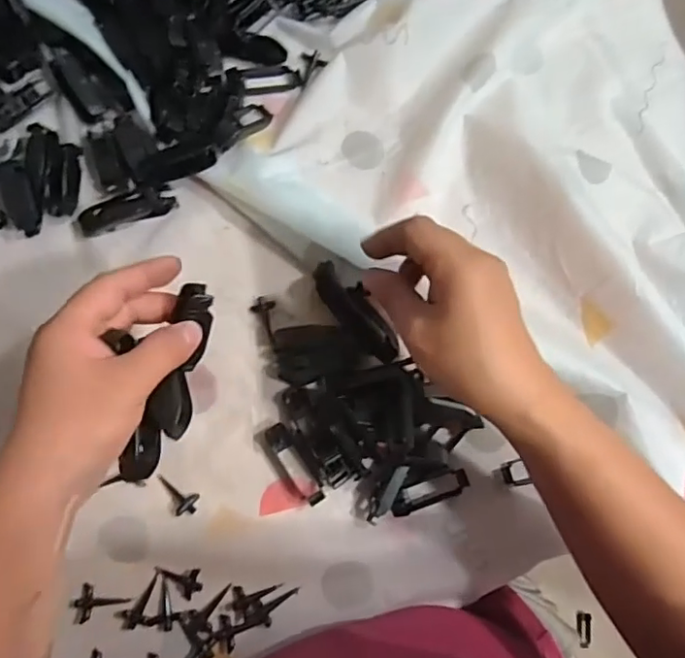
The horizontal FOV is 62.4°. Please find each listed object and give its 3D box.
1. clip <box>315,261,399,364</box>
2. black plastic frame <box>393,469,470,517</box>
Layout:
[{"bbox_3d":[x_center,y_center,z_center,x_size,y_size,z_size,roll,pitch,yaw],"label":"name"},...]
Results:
[{"bbox_3d":[0.009,-0.011,0.380,0.025,0.011,0.079,-38,86,-9],"label":"clip"},{"bbox_3d":[0.060,0.111,0.386,0.061,0.010,0.017,-15,60,-16],"label":"black plastic frame"}]

